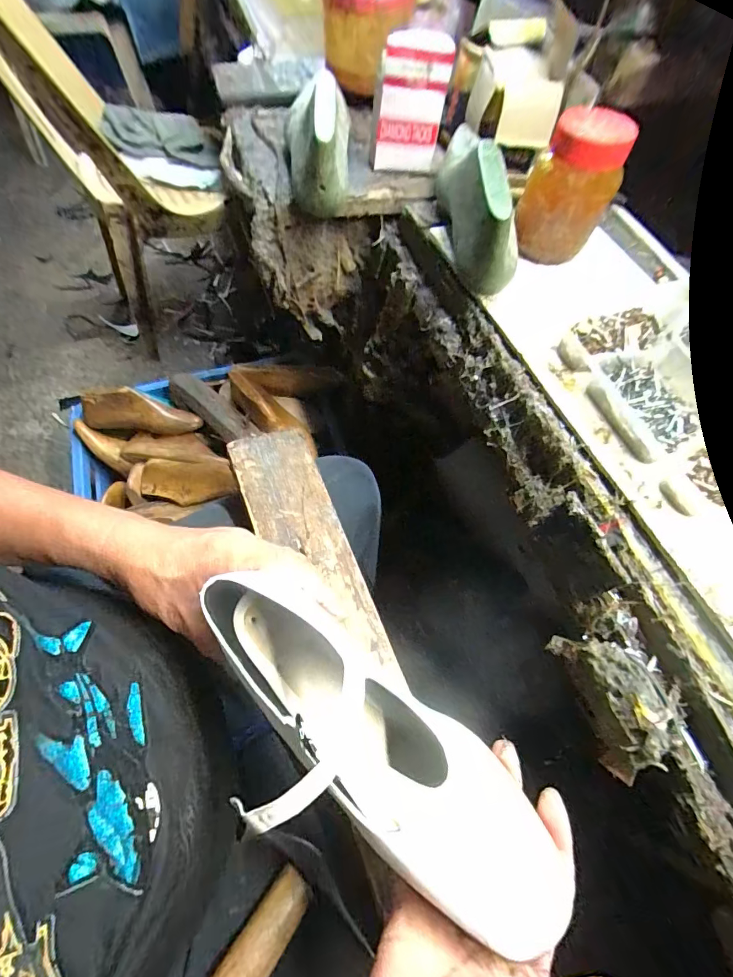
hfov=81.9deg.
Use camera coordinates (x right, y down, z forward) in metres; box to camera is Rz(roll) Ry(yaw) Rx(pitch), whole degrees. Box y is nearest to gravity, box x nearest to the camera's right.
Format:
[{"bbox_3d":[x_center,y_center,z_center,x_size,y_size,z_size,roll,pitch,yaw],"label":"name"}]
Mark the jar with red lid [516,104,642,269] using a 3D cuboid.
[{"bbox_3d":[0.199,-0.292,0.416,0.076,0.103,0.076,1,64,-2],"label":"jar with red lid"}]

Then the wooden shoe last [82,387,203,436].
[{"bbox_3d":[-0.437,-0.147,0.819,0.220,0.061,0.059,6,63,0],"label":"wooden shoe last"}]

